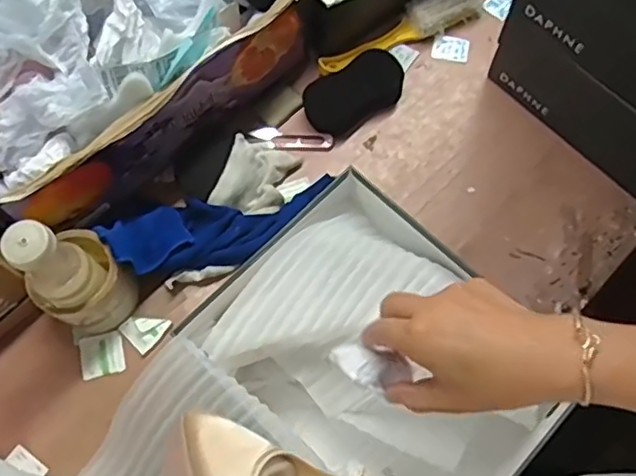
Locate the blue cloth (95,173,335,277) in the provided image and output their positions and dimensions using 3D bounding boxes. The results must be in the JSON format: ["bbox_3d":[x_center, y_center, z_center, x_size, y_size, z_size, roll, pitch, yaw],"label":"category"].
[{"bbox_3d":[-0.102,-0.019,0.683,0.246,0.059,0.091,-9,70,-3],"label":"blue cloth"}]

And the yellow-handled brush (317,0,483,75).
[{"bbox_3d":[0.103,-0.258,0.788,0.229,0.036,0.049,-29,72,-10],"label":"yellow-handled brush"}]

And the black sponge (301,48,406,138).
[{"bbox_3d":[0.043,-0.174,0.763,0.124,0.020,0.070,-33,102,-10],"label":"black sponge"}]

